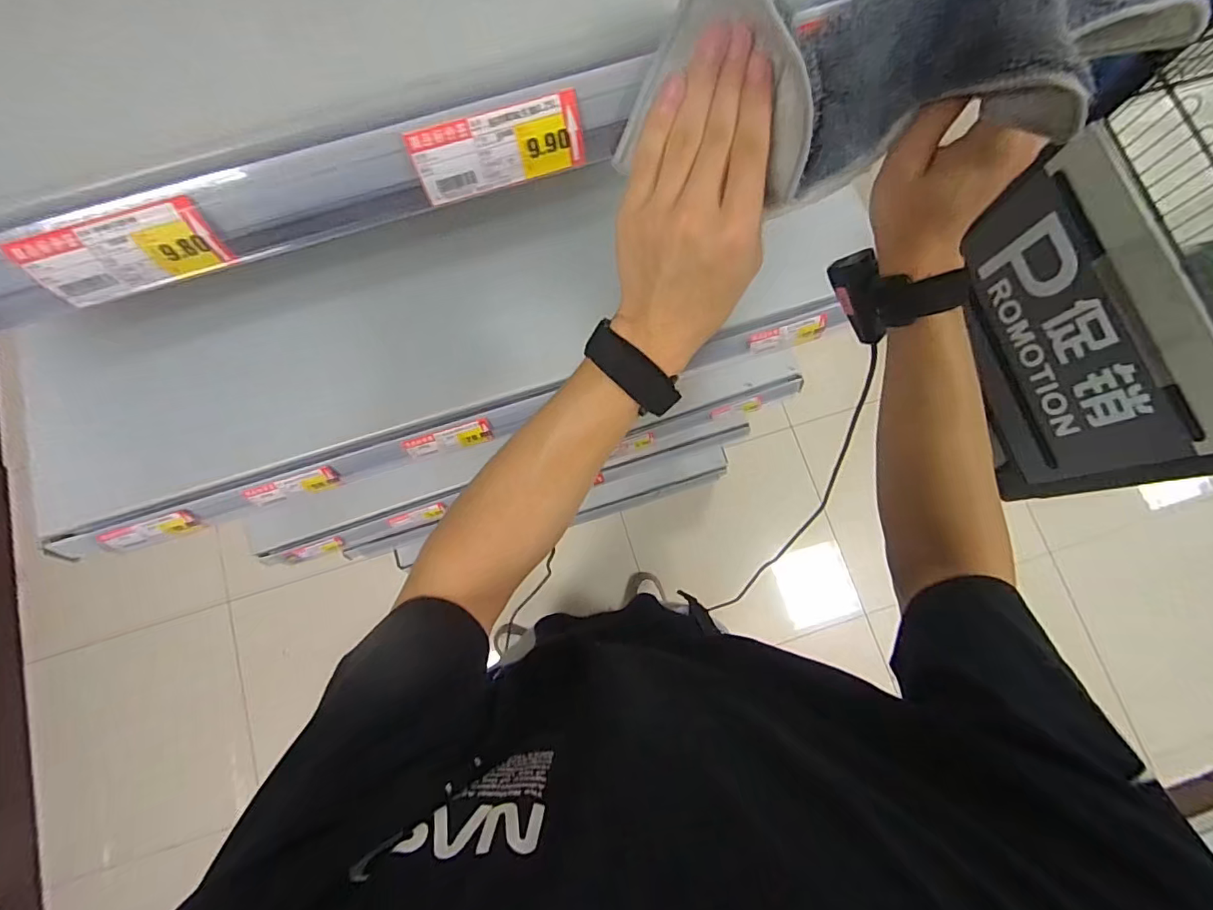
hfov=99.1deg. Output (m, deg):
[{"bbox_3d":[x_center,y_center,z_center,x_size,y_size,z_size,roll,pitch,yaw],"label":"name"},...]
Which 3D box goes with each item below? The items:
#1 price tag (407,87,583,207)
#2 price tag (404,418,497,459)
[{"bbox_3d":[-0.057,-0.162,0.277,0.088,0.038,0.004,-18,56,-4],"label":"price tag"},{"bbox_3d":[-0.166,-0.016,0.549,0.088,0.008,0.027,-17,123,-7],"label":"price tag"}]

